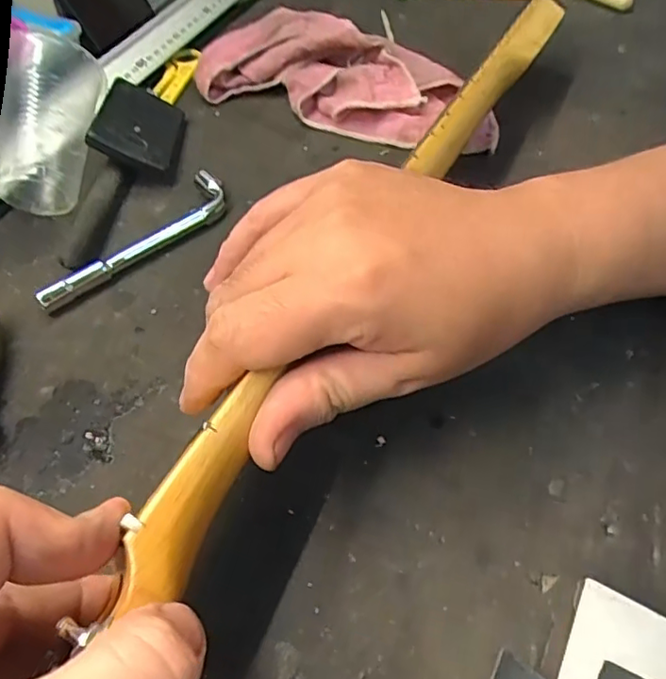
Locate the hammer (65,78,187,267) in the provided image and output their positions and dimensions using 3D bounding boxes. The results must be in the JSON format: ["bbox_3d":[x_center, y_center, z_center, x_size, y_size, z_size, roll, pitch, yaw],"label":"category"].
[{"bbox_3d":[-0.132,-0.110,0.364,0.046,0.037,0.157,4,53,2],"label":"hammer"}]

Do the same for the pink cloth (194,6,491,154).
[{"bbox_3d":[0.014,-0.197,0.428,0.217,0.043,0.095,18,54,12],"label":"pink cloth"}]

